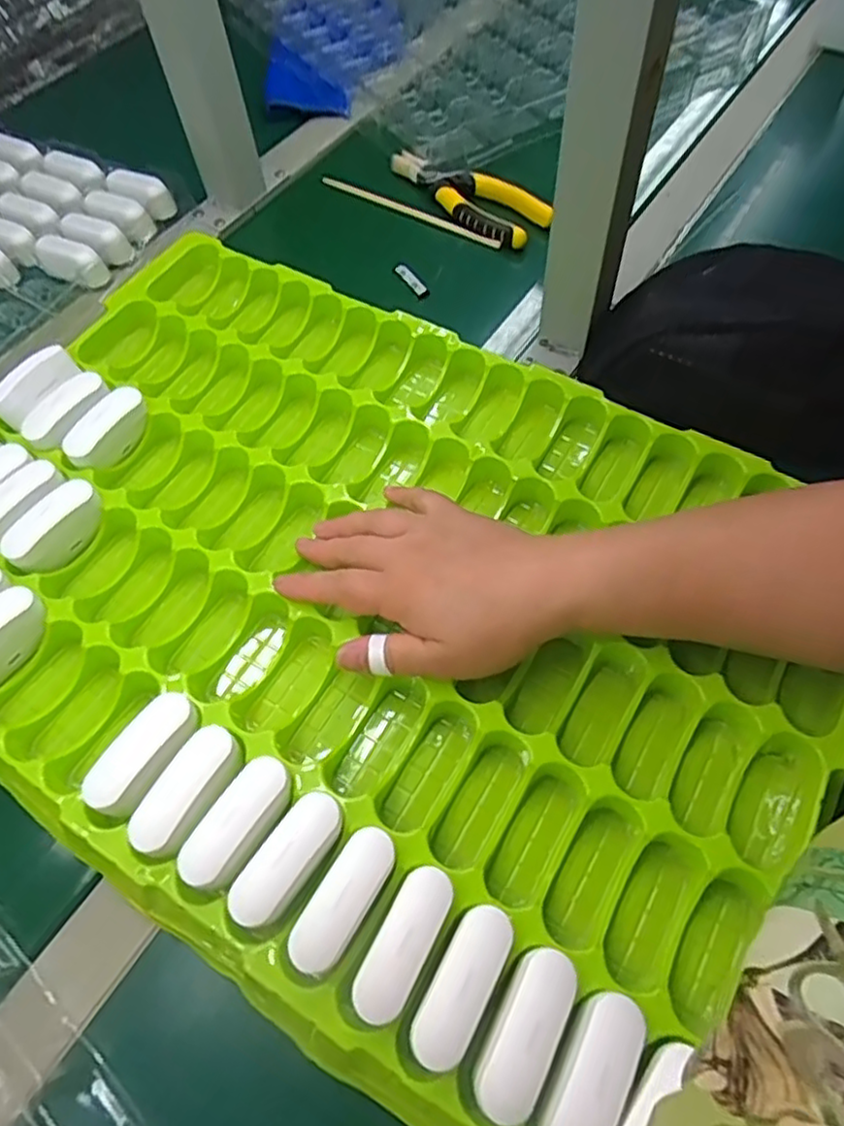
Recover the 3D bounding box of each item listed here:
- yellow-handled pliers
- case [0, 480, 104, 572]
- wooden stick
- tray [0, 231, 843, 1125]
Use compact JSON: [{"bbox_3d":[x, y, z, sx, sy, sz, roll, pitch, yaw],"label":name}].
[{"bbox_3d":[0.036,-0.329,0.606,0.162,0.022,0.050,36,67,20],"label":"yellow-handled pliers"},{"bbox_3d":[-0.232,-0.021,0.436,0.024,0.036,0.065,33,66,19],"label":"case"},{"bbox_3d":[-0.012,-0.316,0.611,0.183,0.008,0.010,27,64,16],"label":"wooden stick"},{"bbox_3d":[-0.047,0.010,0.410,0.544,0.046,0.385,26,64,16],"label":"tray"}]

